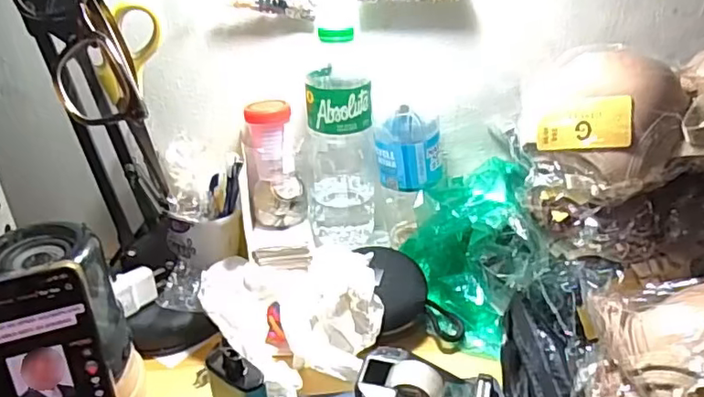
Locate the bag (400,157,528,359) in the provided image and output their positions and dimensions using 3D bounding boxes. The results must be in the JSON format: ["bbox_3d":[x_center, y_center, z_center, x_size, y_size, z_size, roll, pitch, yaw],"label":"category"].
[{"bbox_3d":[0.102,0.044,0.544,0.097,0.076,0.188,7,74,13],"label":"bag"}]

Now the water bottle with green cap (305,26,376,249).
[{"bbox_3d":[-0.009,-0.052,0.550,0.060,0.206,0.059,1,31,4],"label":"water bottle with green cap"}]

